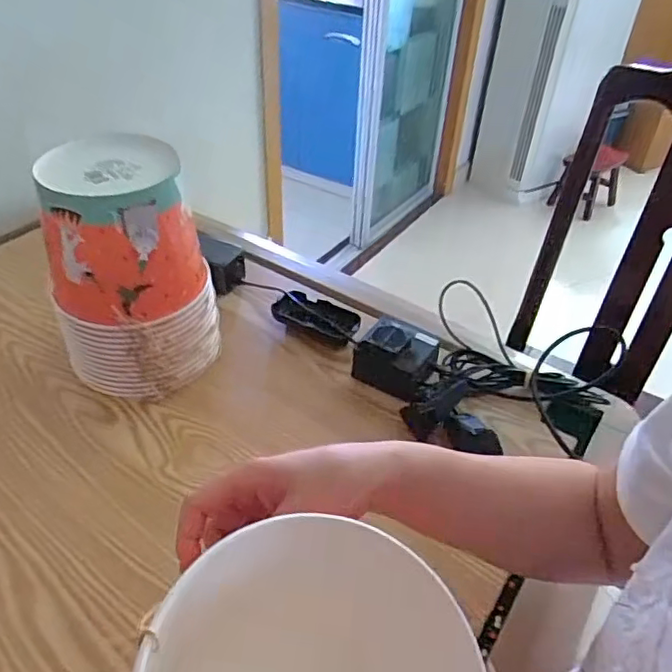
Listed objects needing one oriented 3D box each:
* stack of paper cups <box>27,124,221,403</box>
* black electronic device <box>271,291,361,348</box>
[{"bbox_3d":[-0.201,-0.061,0.604,0.143,0.229,0.134,3,39,-3],"label":"stack of paper cups"},{"bbox_3d":[-0.022,-0.019,0.710,0.108,0.033,0.053,19,41,17],"label":"black electronic device"}]

